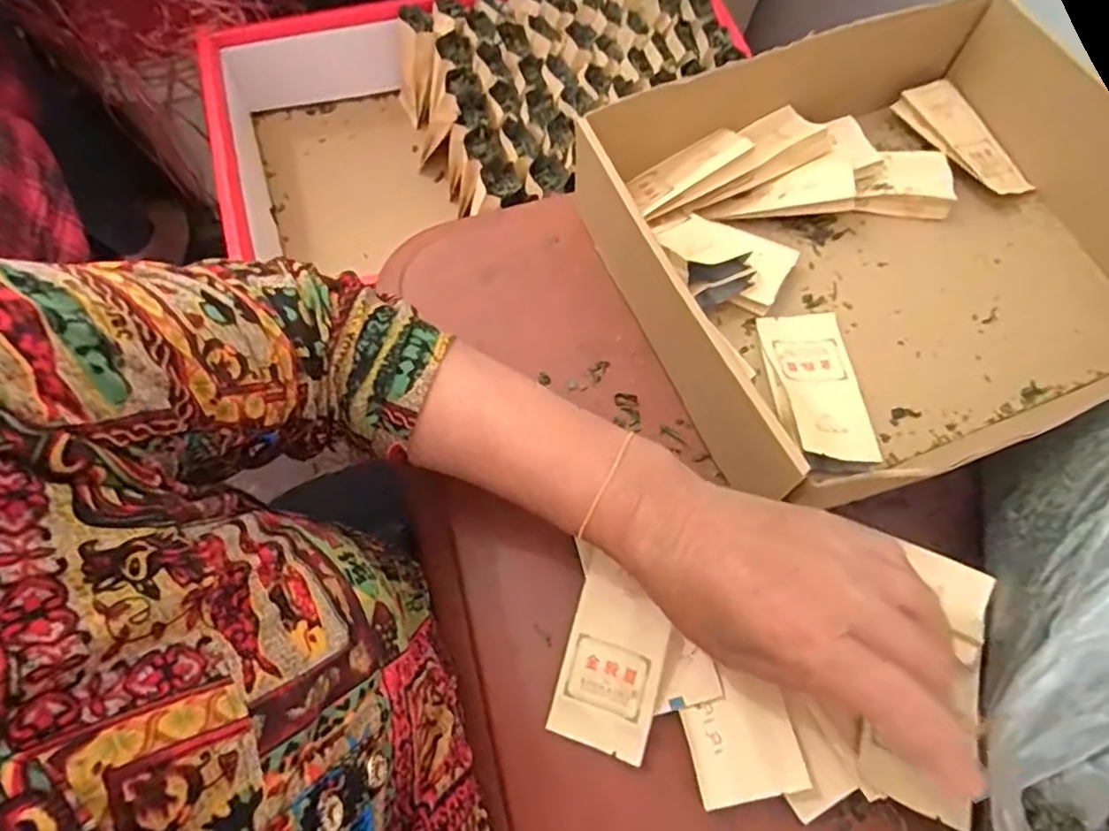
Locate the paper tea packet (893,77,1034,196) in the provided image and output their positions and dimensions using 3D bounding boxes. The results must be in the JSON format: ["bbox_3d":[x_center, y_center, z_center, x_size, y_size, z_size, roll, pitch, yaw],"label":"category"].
[{"bbox_3d":[0.298,-0.200,0.472,0.043,0.017,0.107,-28,73,-12],"label":"paper tea packet"}]

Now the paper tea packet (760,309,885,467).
[{"bbox_3d":[0.161,-0.019,0.396,0.048,0.009,0.109,-3,56,-3],"label":"paper tea packet"}]

